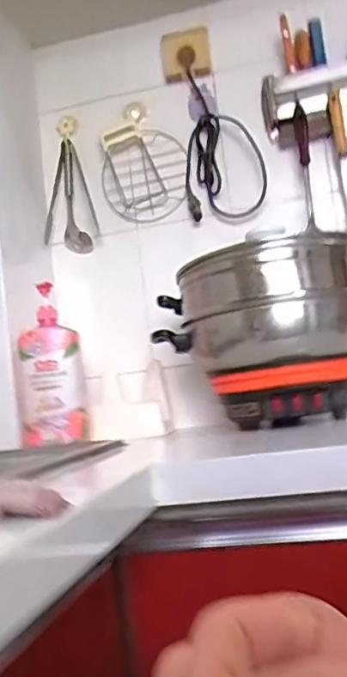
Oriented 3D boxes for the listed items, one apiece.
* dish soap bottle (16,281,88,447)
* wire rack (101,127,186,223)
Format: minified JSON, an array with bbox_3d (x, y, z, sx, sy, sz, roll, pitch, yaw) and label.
[{"bbox_3d":[-0.215,0.054,0.999,0.107,0.249,0.063,-6,-7,-17],"label":"dish soap bottle"},{"bbox_3d":[-0.060,-0.328,1.163,0.166,0.180,0.013,5,13,10],"label":"wire rack"}]

